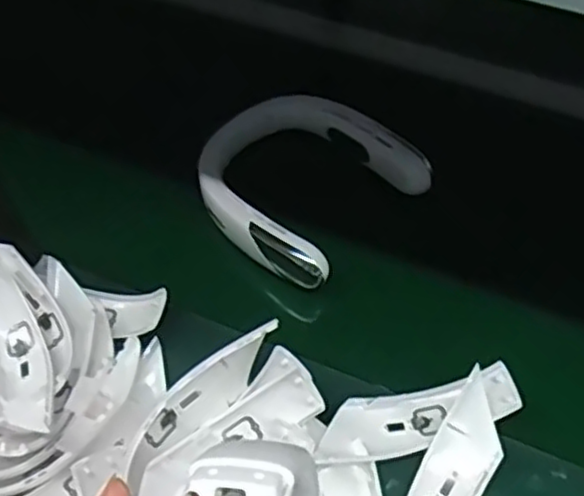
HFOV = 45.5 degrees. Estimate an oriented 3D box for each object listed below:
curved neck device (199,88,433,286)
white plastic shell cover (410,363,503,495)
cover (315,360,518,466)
[{"bbox_3d":[0.008,-0.070,0.725,0.203,0.063,0.190,37,63,23],"label":"curved neck device"},{"bbox_3d":[0.121,0.184,0.542,0.049,0.029,0.176,29,60,19],"label":"white plastic shell cover"},{"bbox_3d":[0.102,0.138,0.569,0.173,0.034,0.049,-13,56,-8],"label":"cover"}]

